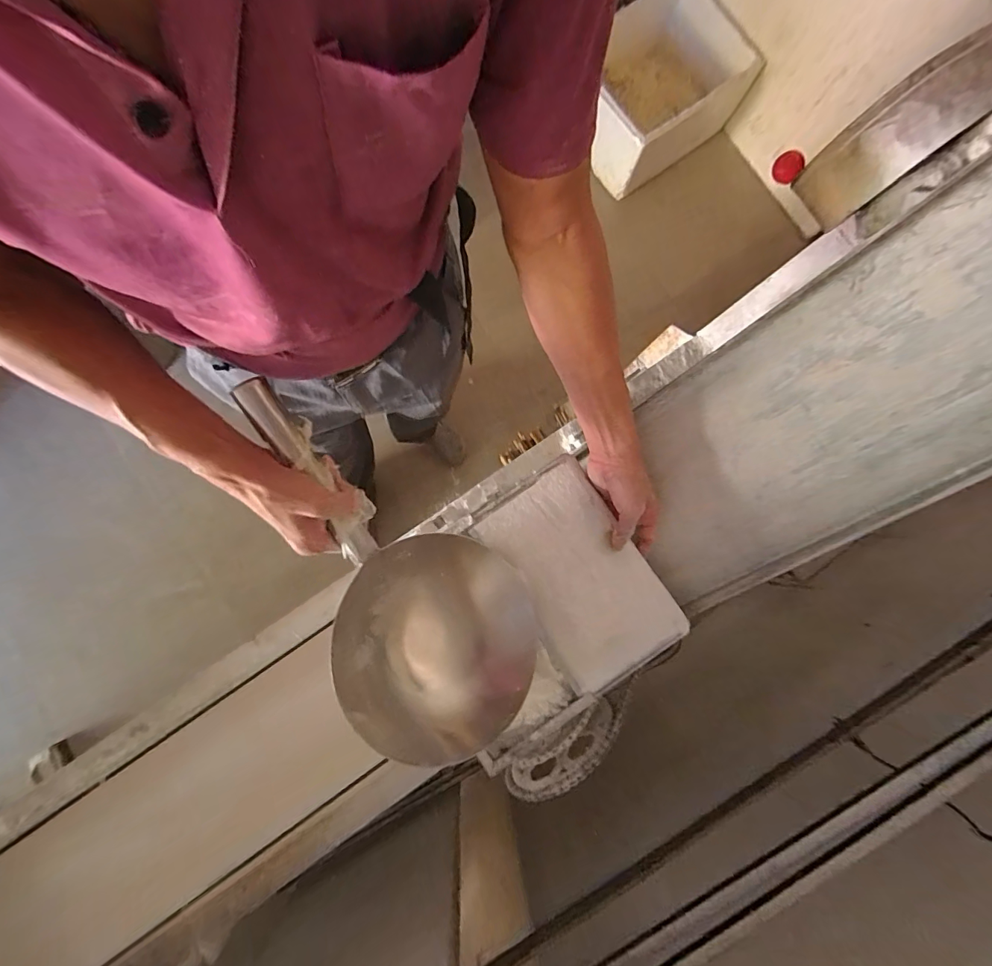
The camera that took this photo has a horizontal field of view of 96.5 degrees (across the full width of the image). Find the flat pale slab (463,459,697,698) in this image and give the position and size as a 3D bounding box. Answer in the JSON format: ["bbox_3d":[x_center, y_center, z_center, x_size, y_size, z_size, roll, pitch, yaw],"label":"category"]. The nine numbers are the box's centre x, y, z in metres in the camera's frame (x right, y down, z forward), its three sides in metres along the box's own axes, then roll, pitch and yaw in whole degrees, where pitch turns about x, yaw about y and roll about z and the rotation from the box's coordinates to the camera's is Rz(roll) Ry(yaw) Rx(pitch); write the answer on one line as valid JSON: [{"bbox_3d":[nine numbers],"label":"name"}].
[{"bbox_3d":[0.106,0.121,0.566,0.163,0.008,0.263,-34,89,-2],"label":"flat pale slab"}]

